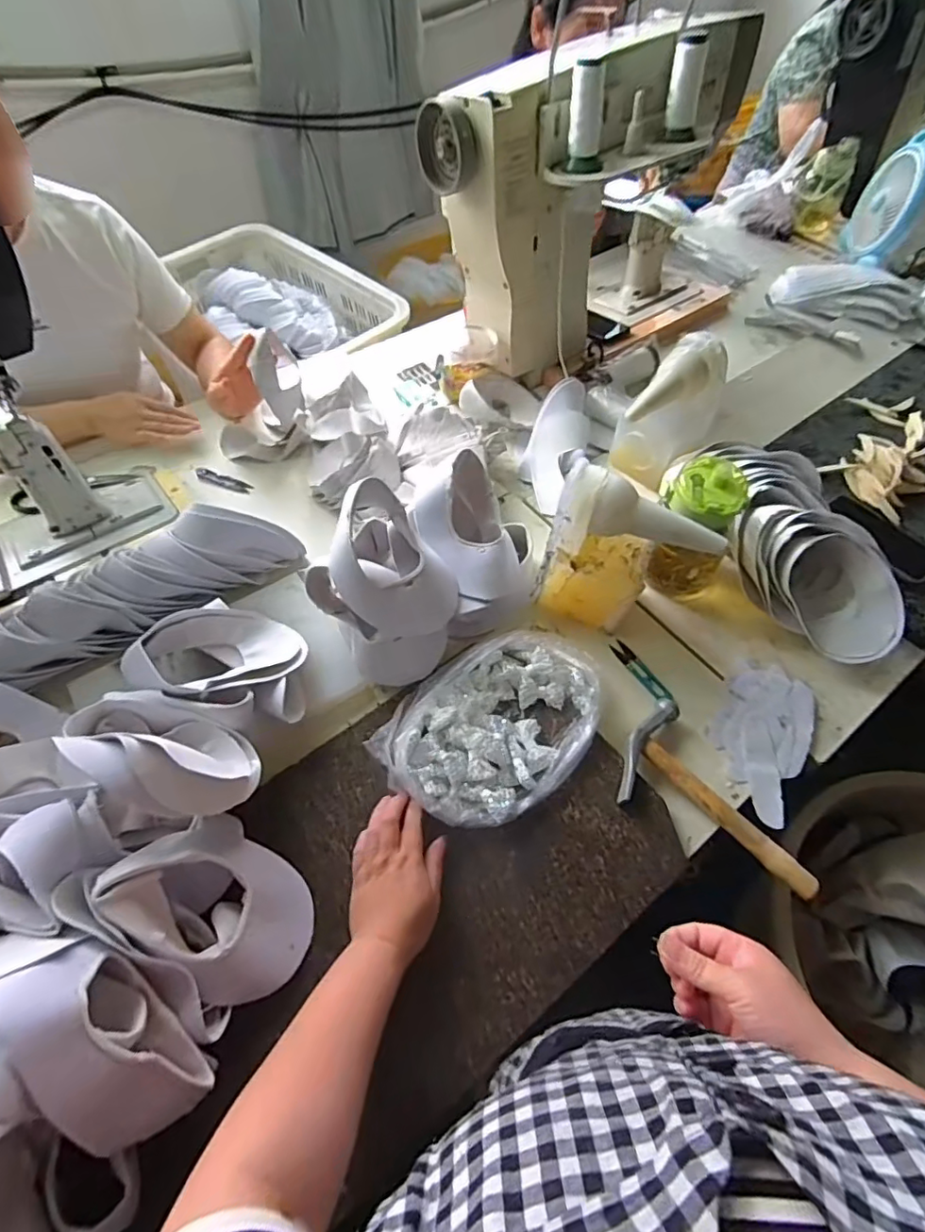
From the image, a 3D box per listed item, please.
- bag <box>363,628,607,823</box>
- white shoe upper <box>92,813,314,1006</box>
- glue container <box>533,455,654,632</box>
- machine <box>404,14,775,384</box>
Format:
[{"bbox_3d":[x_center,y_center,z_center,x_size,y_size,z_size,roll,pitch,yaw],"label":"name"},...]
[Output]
[{"bbox_3d":[0.043,0.112,0.638,0.188,0.042,0.263,32,61,18],"label":"bag"},{"bbox_3d":[-0.216,0.258,0.502,0.159,0.108,0.115,34,61,19],"label":"white shoe upper"},{"bbox_3d":[0.166,-0.076,0.683,0.123,0.190,0.082,25,59,14],"label":"glue container"},{"bbox_3d":[0.259,-0.708,0.992,0.626,0.431,0.240,-31,63,-21],"label":"machine"}]

